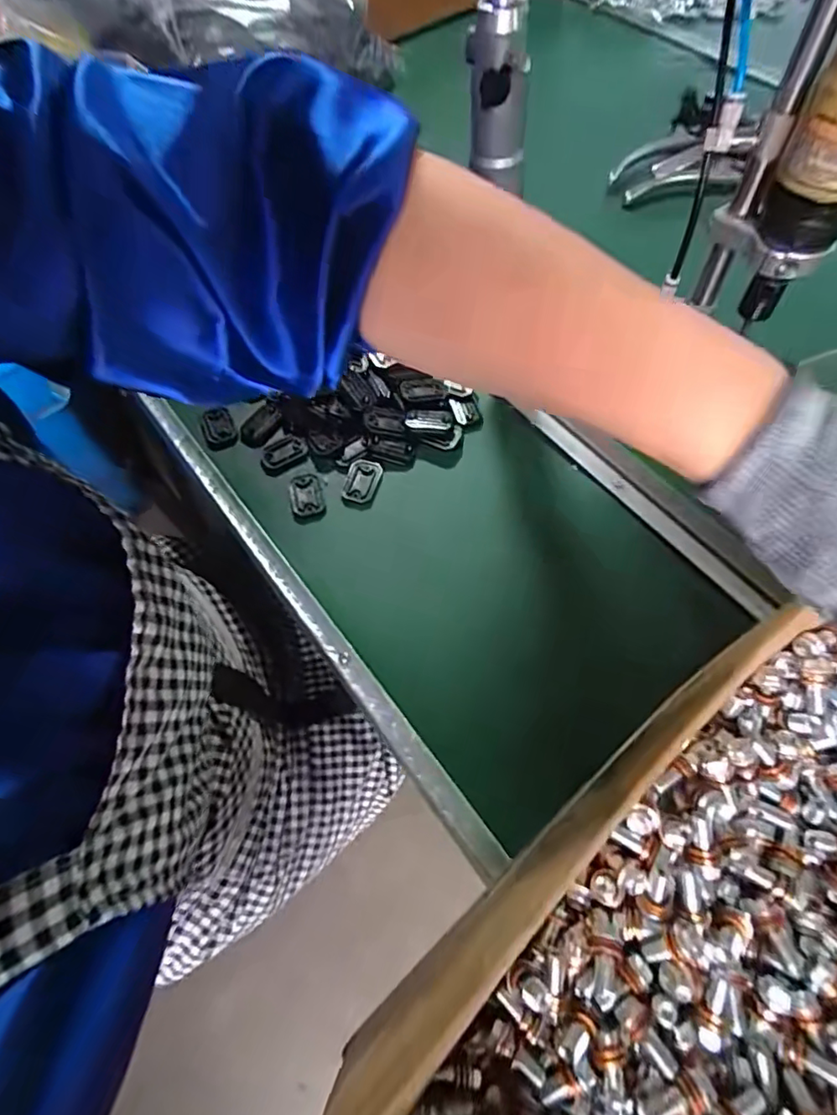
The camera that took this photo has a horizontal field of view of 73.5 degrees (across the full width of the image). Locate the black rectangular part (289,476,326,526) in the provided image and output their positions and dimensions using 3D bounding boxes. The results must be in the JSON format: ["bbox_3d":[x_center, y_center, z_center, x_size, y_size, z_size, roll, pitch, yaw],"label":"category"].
[{"bbox_3d":[-0.095,-0.050,0.480,0.029,0.011,0.044,-12,65,-2],"label":"black rectangular part"}]

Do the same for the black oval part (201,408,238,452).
[{"bbox_3d":[-0.183,-0.117,0.515,0.030,0.006,0.044,-27,67,-9],"label":"black oval part"}]

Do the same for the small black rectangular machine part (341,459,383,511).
[{"bbox_3d":[-0.049,-0.063,0.483,0.029,0.012,0.042,13,67,9],"label":"small black rectangular machine part"}]

